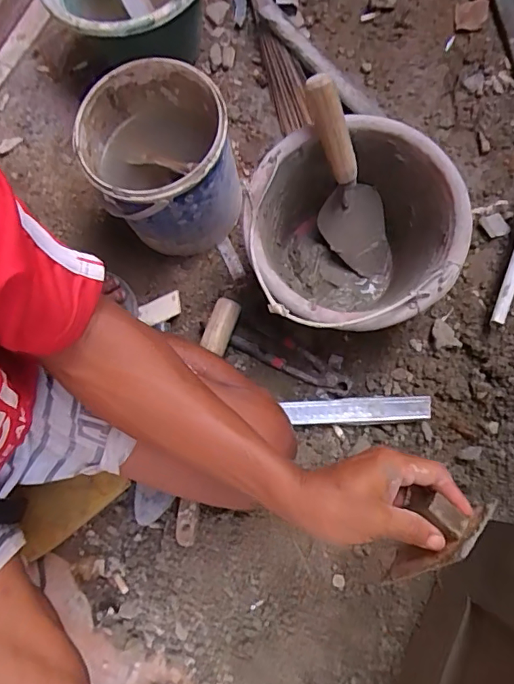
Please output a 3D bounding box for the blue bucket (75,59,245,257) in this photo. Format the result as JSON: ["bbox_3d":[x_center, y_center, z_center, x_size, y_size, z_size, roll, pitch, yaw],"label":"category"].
[{"bbox_3d":[-0.125,-0.234,0.667,0.173,0.174,0.180,-1,77,3],"label":"blue bucket"}]

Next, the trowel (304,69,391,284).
[{"bbox_3d":[0.117,-0.199,0.634,0.080,0.273,0.080,-42,52,-9],"label":"trowel"}]

